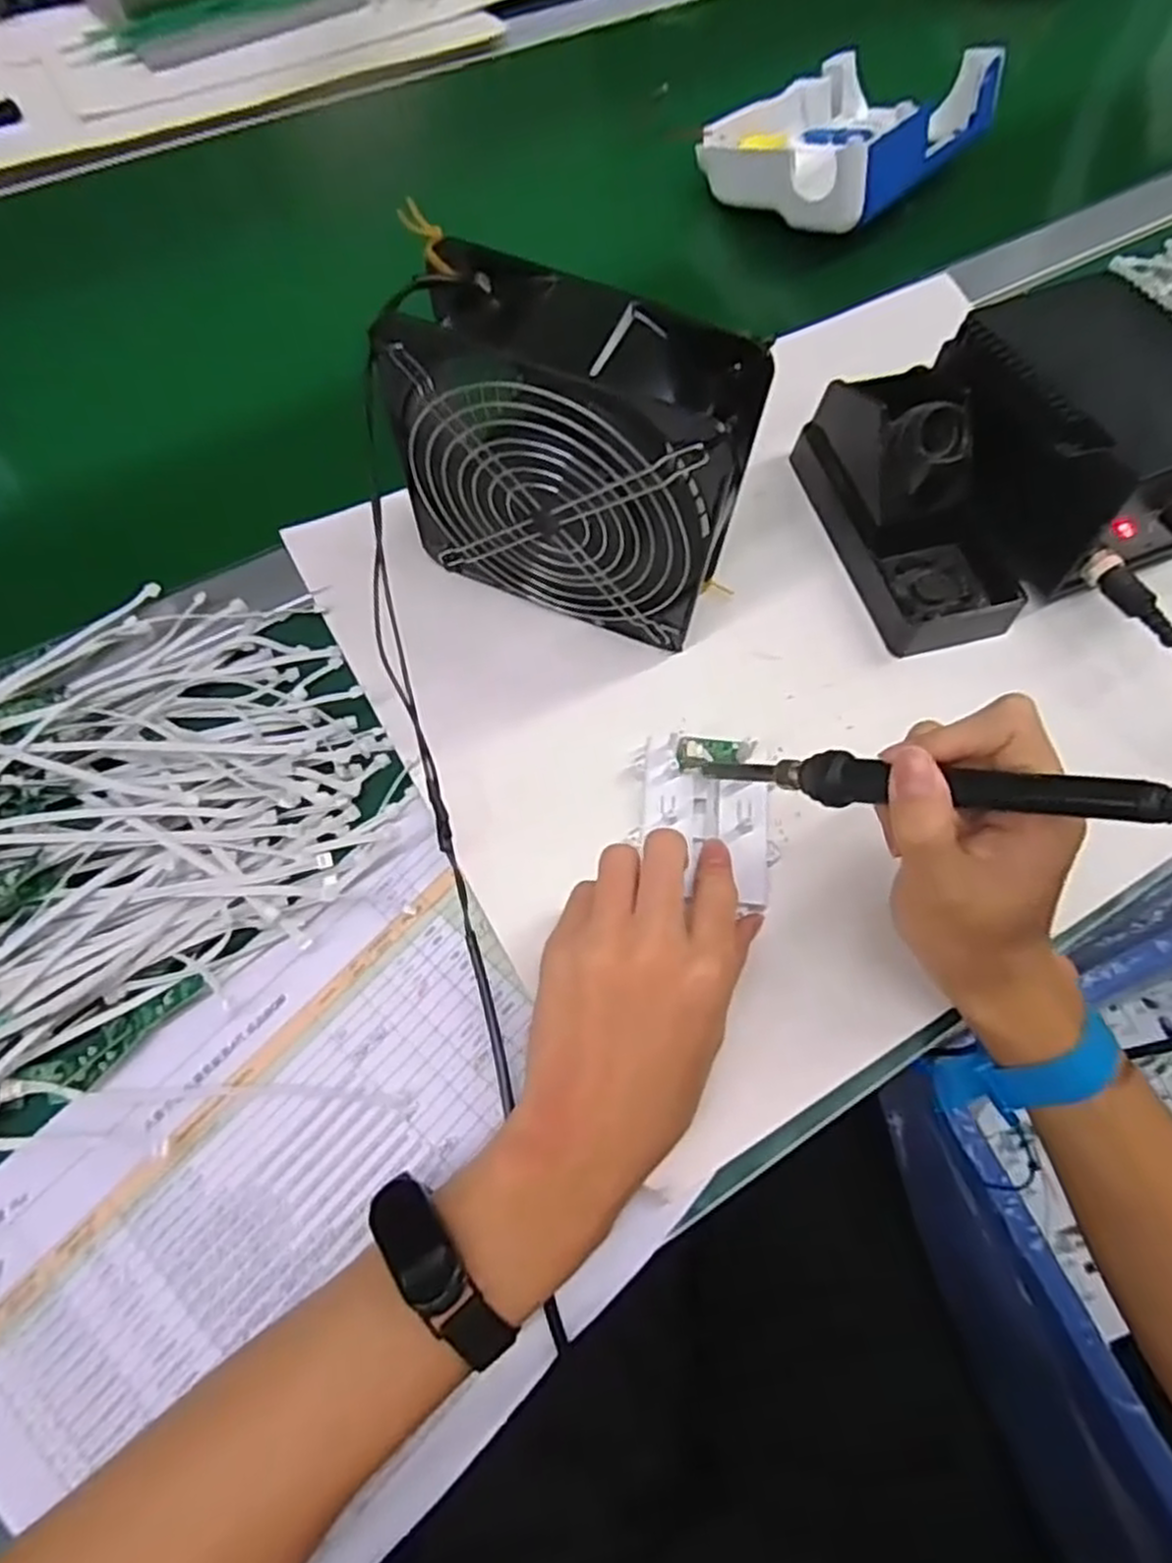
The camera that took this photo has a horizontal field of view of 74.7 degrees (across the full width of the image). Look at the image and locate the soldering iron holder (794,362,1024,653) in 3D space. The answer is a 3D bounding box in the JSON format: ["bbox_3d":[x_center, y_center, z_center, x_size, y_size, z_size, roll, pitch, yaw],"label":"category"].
[{"bbox_3d":[0.185,-0.155,0.419,0.086,0.077,0.158,-17,68,-10],"label":"soldering iron holder"}]

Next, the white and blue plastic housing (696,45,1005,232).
[{"bbox_3d":[0.183,-0.467,0.545,0.173,0.061,0.141,-39,74,-17],"label":"white and blue plastic housing"}]

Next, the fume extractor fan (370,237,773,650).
[{"bbox_3d":[-0.007,-0.140,0.356,0.150,0.151,0.059,20,67,6],"label":"fume extractor fan"}]

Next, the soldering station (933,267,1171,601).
[{"bbox_3d":[0.273,-0.190,0.421,0.127,0.086,0.163,-22,69,-11],"label":"soldering station"}]

